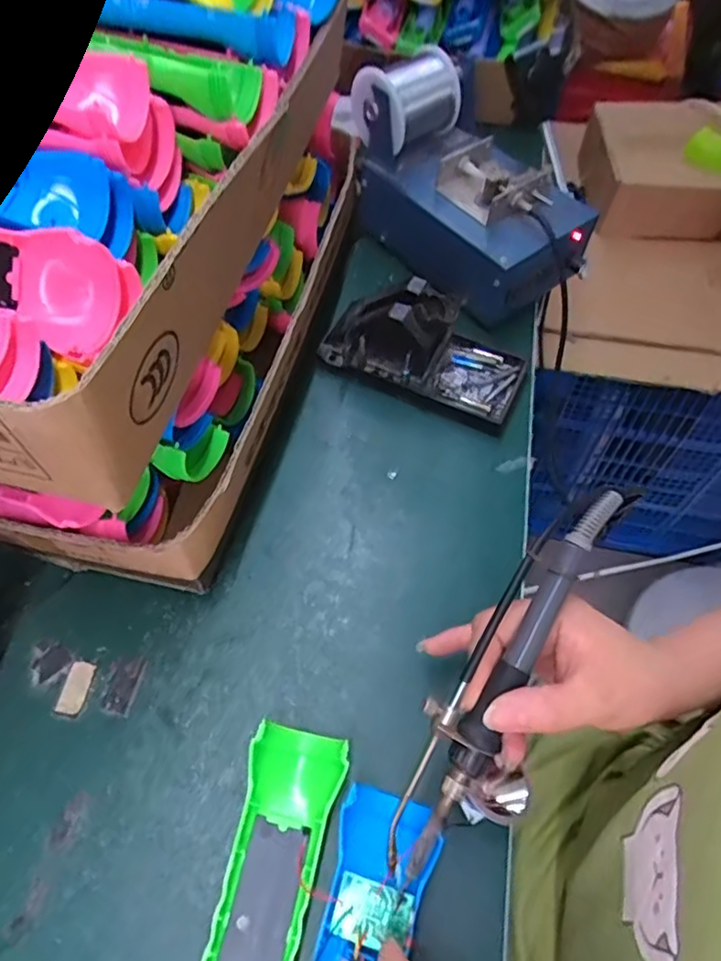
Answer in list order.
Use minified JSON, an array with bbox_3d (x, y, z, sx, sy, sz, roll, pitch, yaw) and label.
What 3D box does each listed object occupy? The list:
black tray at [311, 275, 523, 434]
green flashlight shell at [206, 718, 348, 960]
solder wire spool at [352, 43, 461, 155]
[{"bbox_3d":[0.052,-0.107,0.464,0.154,0.071,0.074,24,61,12],"label":"black tray"},{"bbox_3d":[-0.049,0.205,0.300,0.048,0.028,0.156,13,61,6],"label":"green flashlight shell"},{"bbox_3d":[0.034,-0.326,0.505,0.077,0.058,0.082,-34,66,-19],"label":"solder wire spool"}]

